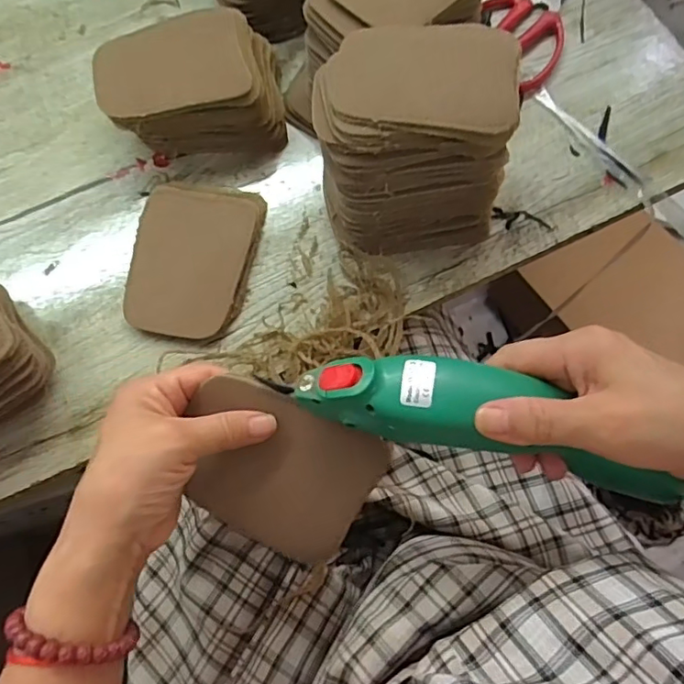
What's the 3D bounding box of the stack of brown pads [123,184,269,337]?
[{"bbox_3d":[-0.115,-0.067,0.438,0.089,0.022,0.126,8,72,3],"label":"stack of brown pads"}]

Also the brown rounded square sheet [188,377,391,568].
[{"bbox_3d":[-0.038,0.073,0.324,0.109,0.004,0.084,26,97,-4],"label":"brown rounded square sheet"}]

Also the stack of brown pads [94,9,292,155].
[{"bbox_3d":[-0.120,-0.208,0.461,0.140,0.066,0.096,-3,71,-1],"label":"stack of brown pads"}]

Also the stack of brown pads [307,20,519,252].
[{"bbox_3d":[0.048,-0.144,0.409,0.132,0.122,0.113,-5,71,-1],"label":"stack of brown pads"}]

